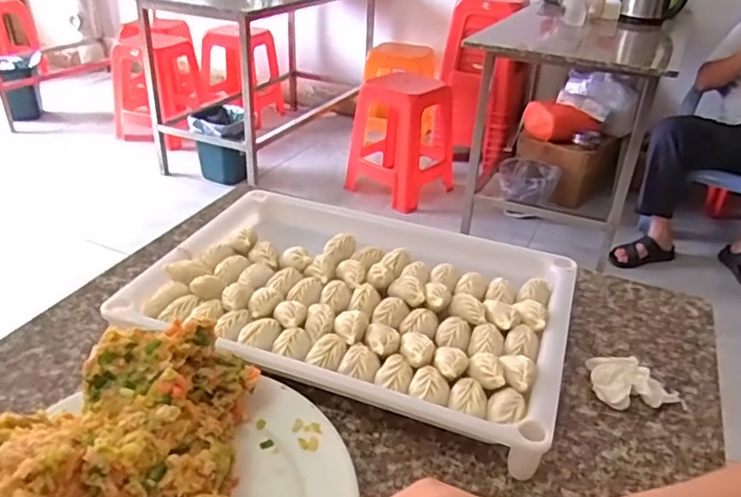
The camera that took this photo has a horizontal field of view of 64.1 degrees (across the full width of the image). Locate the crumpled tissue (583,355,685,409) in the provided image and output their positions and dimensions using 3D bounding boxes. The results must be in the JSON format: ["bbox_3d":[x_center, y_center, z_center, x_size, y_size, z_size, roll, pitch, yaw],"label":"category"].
[{"bbox_3d":[0.224,0.114,0.497,0.079,0.028,0.044,14,33,18],"label":"crumpled tissue"}]

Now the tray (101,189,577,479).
[{"bbox_3d":[-0.013,0.045,0.568,0.386,0.045,0.268,13,33,16],"label":"tray"}]

